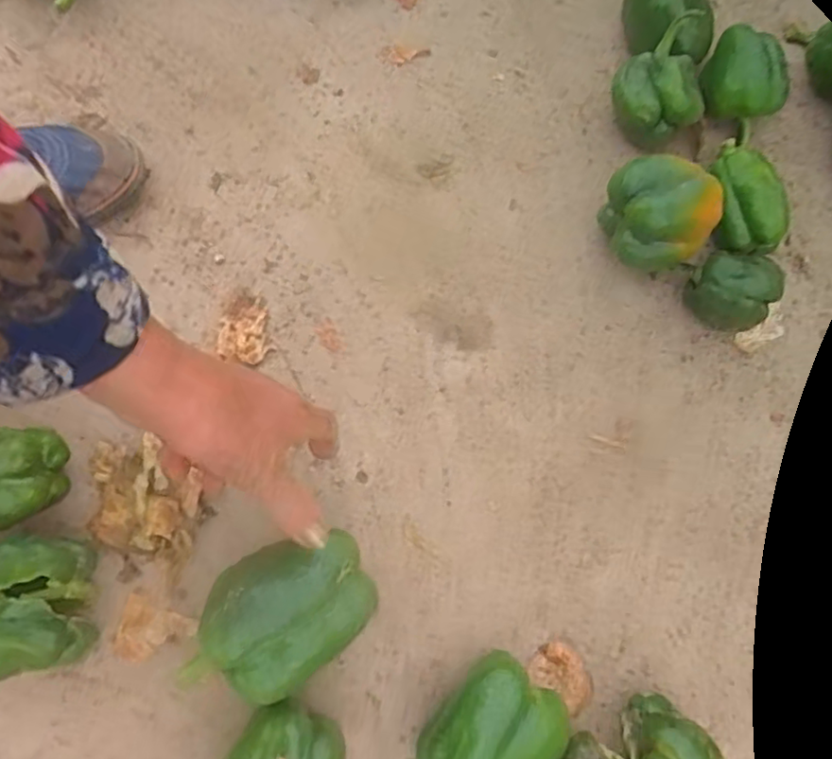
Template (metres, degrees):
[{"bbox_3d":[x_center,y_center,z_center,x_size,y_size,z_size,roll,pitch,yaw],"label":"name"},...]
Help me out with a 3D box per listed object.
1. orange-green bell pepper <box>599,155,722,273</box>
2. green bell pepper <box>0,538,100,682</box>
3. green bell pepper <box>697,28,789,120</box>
[{"bbox_3d":[0.169,-0.111,0.454,0.070,0.072,0.061,10,74,6],"label":"orange-green bell pepper"},{"bbox_3d":[-0.253,0.141,0.389,0.098,0.058,0.075,-10,73,0],"label":"green bell pepper"},{"bbox_3d":[0.254,-0.234,0.500,0.059,0.055,0.057,13,76,4],"label":"green bell pepper"}]

